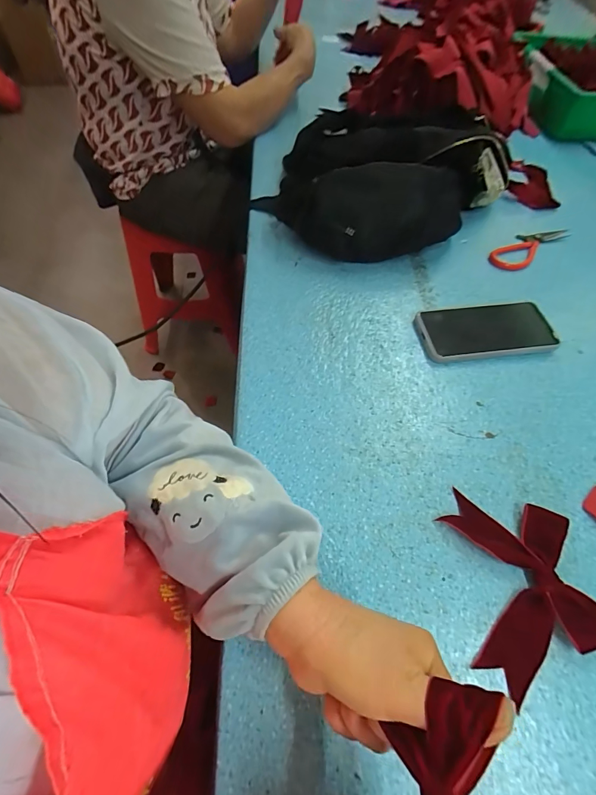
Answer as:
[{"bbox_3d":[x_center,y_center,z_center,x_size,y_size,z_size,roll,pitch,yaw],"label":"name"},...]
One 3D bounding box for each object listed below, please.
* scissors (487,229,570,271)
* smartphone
[{"bbox_3d":[0.362,-0.238,0.569,0.168,0.006,0.049,-32,65,-20],"label":"scissors"},{"bbox_3d":[0.235,-0.084,0.457,0.166,0.016,0.079,-6,59,-6],"label":"smartphone"}]

